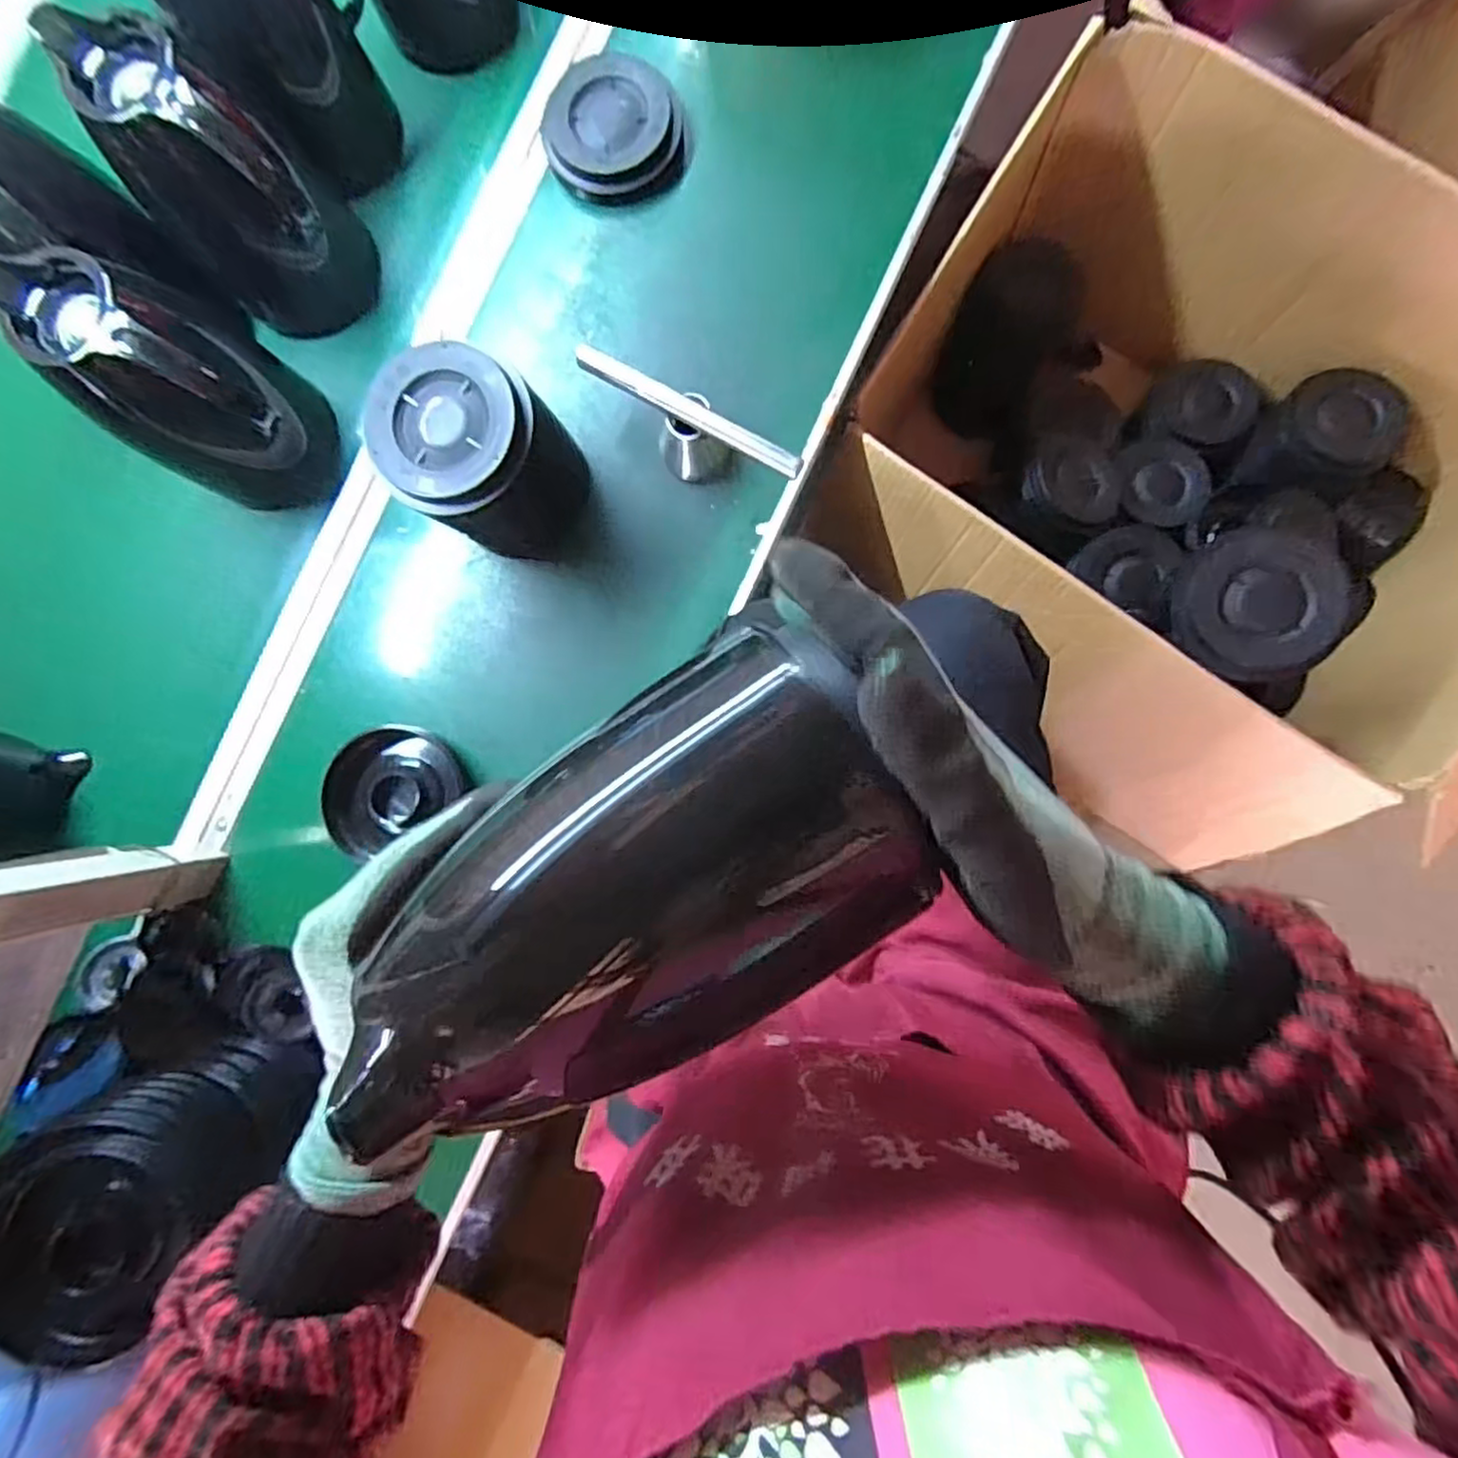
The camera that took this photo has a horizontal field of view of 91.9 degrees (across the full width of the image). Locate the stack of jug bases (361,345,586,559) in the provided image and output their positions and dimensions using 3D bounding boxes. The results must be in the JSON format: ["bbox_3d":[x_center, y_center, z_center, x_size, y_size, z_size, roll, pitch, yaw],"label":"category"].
[{"bbox_3d":[-0.191,-0.205,0.555,0.111,0.143,0.105,28,90,6],"label":"stack of jug bases"}]

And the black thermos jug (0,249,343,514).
[{"bbox_3d":[-0.407,-0.254,0.542,0.145,0.196,0.123,33,91,6],"label":"black thermos jug"}]

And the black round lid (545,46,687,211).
[{"bbox_3d":[-0.101,-0.524,0.621,0.117,0.035,0.107,0,87,5],"label":"black round lid"}]

